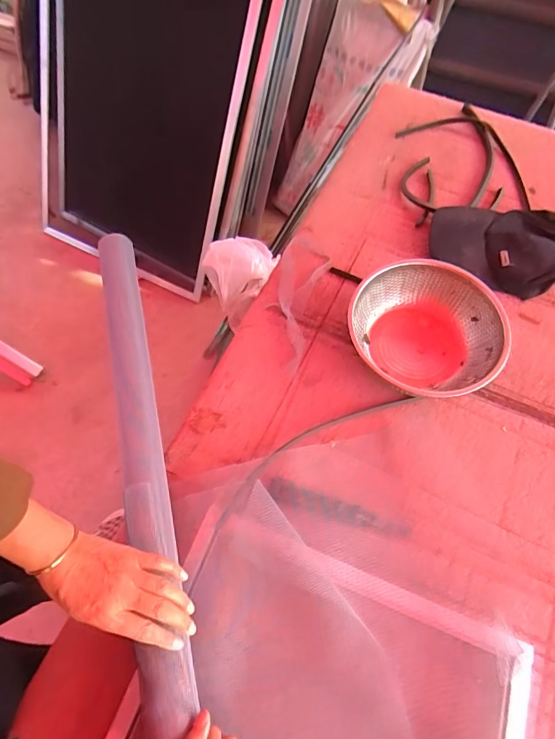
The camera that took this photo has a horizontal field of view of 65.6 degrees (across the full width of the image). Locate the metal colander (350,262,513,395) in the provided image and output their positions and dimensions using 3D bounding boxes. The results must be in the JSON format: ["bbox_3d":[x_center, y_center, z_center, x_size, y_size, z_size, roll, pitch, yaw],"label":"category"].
[{"bbox_3d":[0.253,-0.062,0.733,0.243,0.100,0.249,2,60,-3],"label":"metal colander"}]

